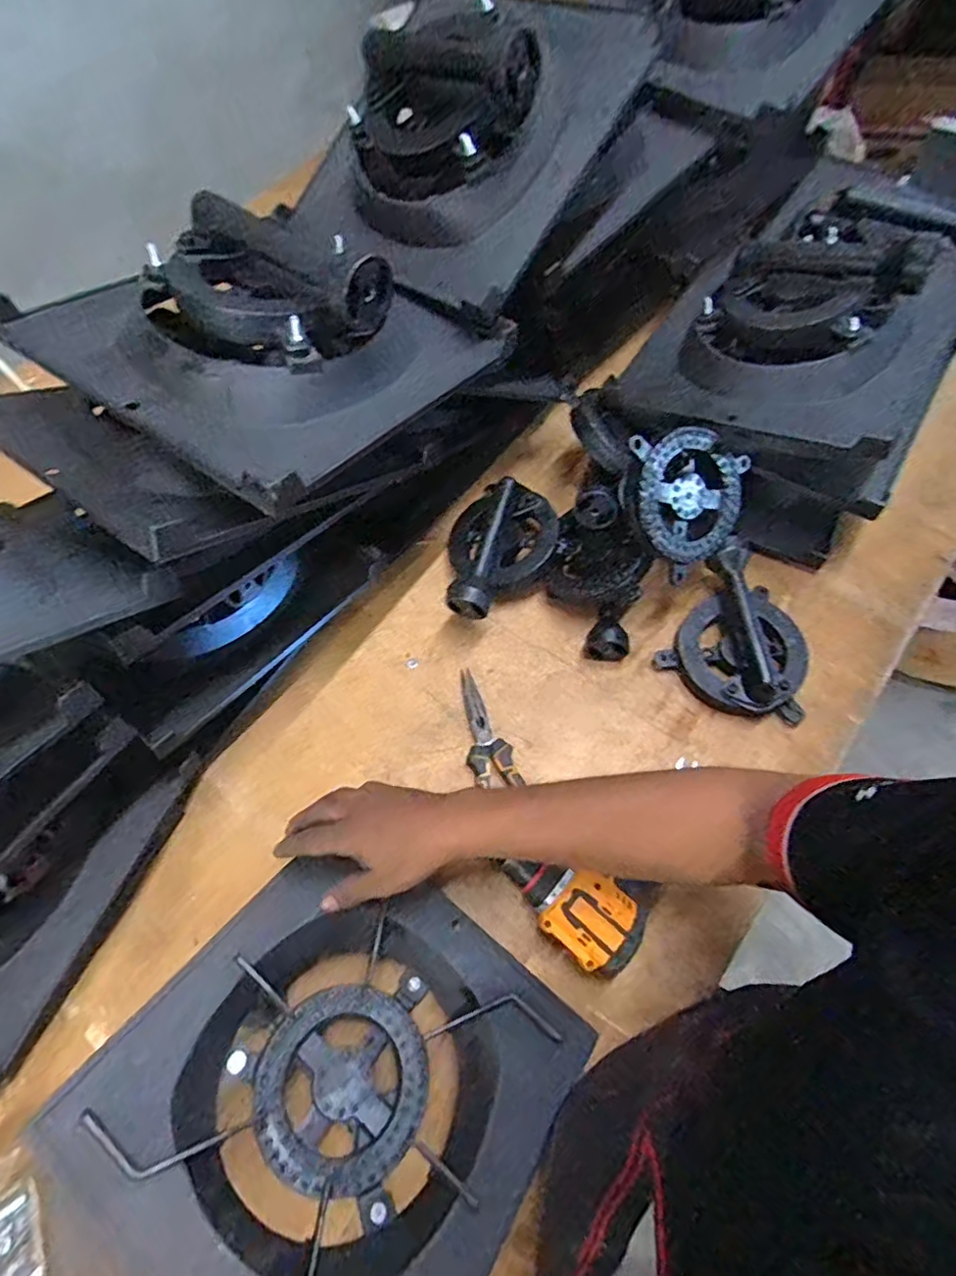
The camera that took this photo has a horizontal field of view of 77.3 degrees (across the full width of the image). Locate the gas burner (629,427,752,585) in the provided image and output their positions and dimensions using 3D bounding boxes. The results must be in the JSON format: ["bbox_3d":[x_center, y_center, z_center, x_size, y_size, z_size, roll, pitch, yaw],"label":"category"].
[{"bbox_3d":[0.218,-0.153,0.632,0.145,0.045,0.143,-30,112,-19],"label":"gas burner"}]

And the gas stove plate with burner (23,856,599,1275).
[{"bbox_3d":[-0.103,0.345,0.469,0.289,0.094,0.290,39,51,11],"label":"gas stove plate with burner"}]

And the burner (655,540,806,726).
[{"bbox_3d":[0.295,0.001,0.646,0.157,0.064,0.159,28,69,14],"label":"burner"}]

